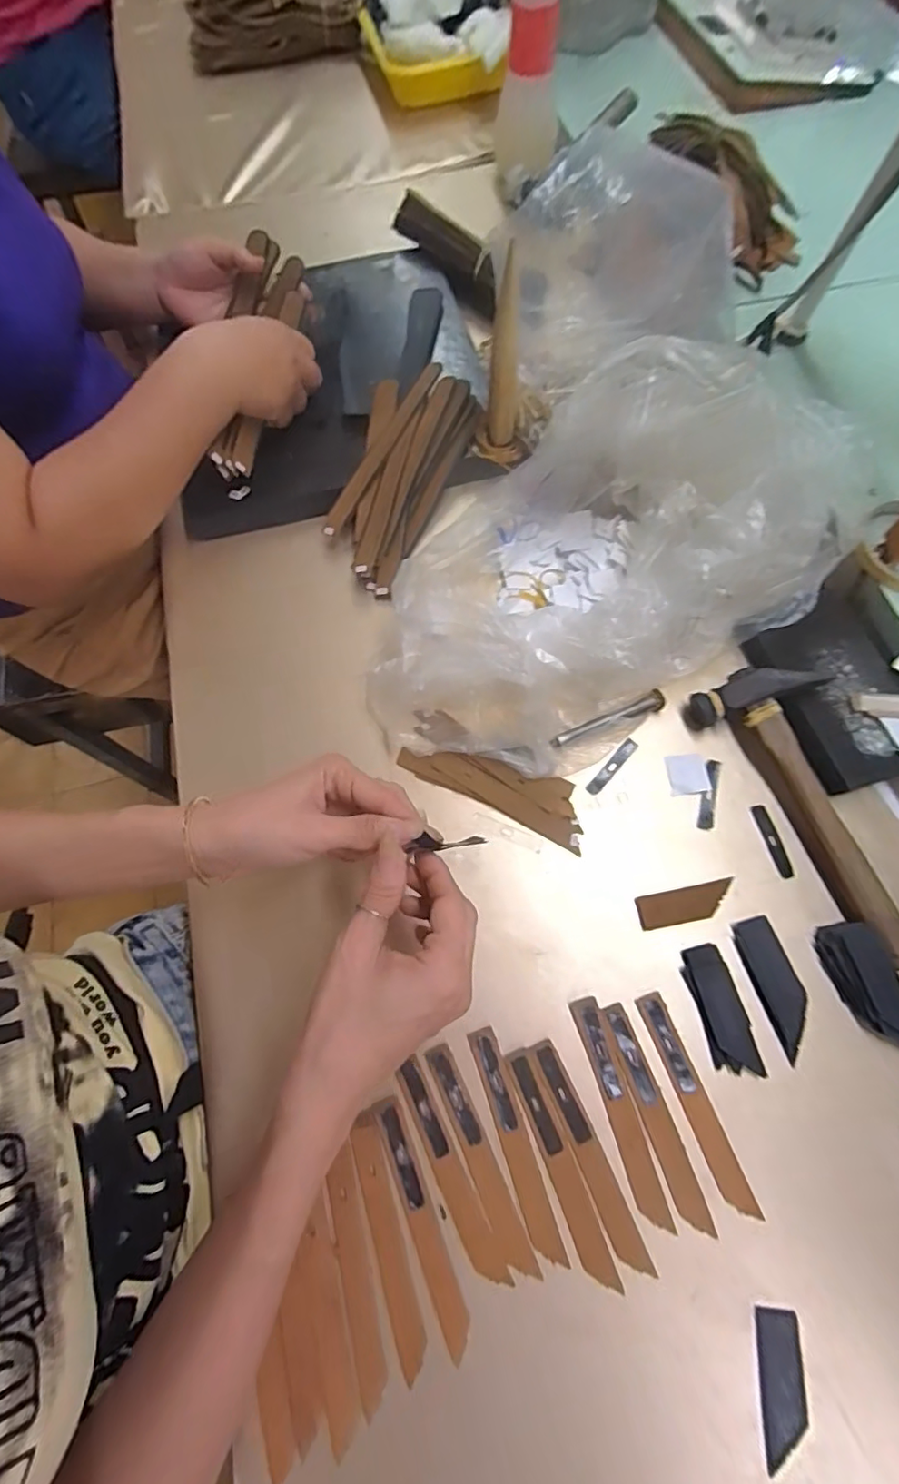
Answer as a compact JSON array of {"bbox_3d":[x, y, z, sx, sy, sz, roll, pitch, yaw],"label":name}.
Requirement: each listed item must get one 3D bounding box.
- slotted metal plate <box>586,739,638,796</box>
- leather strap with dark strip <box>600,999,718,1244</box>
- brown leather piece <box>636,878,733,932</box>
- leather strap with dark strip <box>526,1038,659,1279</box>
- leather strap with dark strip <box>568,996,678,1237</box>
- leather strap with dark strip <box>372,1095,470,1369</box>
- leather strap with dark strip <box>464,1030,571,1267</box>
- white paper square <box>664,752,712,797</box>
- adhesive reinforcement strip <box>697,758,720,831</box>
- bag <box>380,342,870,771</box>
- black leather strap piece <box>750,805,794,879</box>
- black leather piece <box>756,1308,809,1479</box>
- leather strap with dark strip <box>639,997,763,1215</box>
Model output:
[{"bbox_3d":[0.122,0.018,0.417,0.010,0.004,0.053,41,78,14],"label":"slotted metal plate"},{"bbox_3d":[0.125,0.226,0.341,0.017,0.005,0.123,-18,70,-6],"label":"leather strap with dark strip"},{"bbox_3d":[0.163,0.113,0.385,0.065,0.004,0.022,-12,69,-3],"label":"brown leather piece"},{"bbox_3d":[0.082,0.246,0.335,0.017,0.004,0.125,-23,70,-8],"label":"leather strap with dark strip"},{"bbox_3d":[0.104,0.225,0.341,0.017,0.004,0.126,-16,69,-5],"label":"leather strap with dark strip"},{"bbox_3d":[-0.016,0.277,0.324,0.017,0.004,0.126,-22,70,-7],"label":"leather strap with dark strip"},{"bbox_3d":[0.040,0.241,0.339,0.017,0.004,0.125,-18,70,-6],"label":"leather strap with dark strip"},{"bbox_3d":[0.177,0.023,0.415,0.028,0.004,0.030,-6,69,-1],"label":"white paper square"},{"bbox_3d":[0.191,0.038,0.409,0.012,0.004,0.052,14,73,7],"label":"adhesive reinforcement strip"},{"bbox_3d":[0.106,-0.147,0.421,0.394,0.100,0.238,-28,71,-10],"label":"bag"},{"bbox_3d":[0.231,0.070,0.399,0.012,0.005,0.052,-15,71,-3],"label":"black leather strap piece"},{"bbox_3d":[0.178,0.345,0.298,0.022,0.006,0.065,3,70,8],"label":"black leather piece"},{"bbox_3d":[0.151,0.221,0.344,0.018,0.004,0.124,-20,70,-7],"label":"leather strap with dark strip"}]

